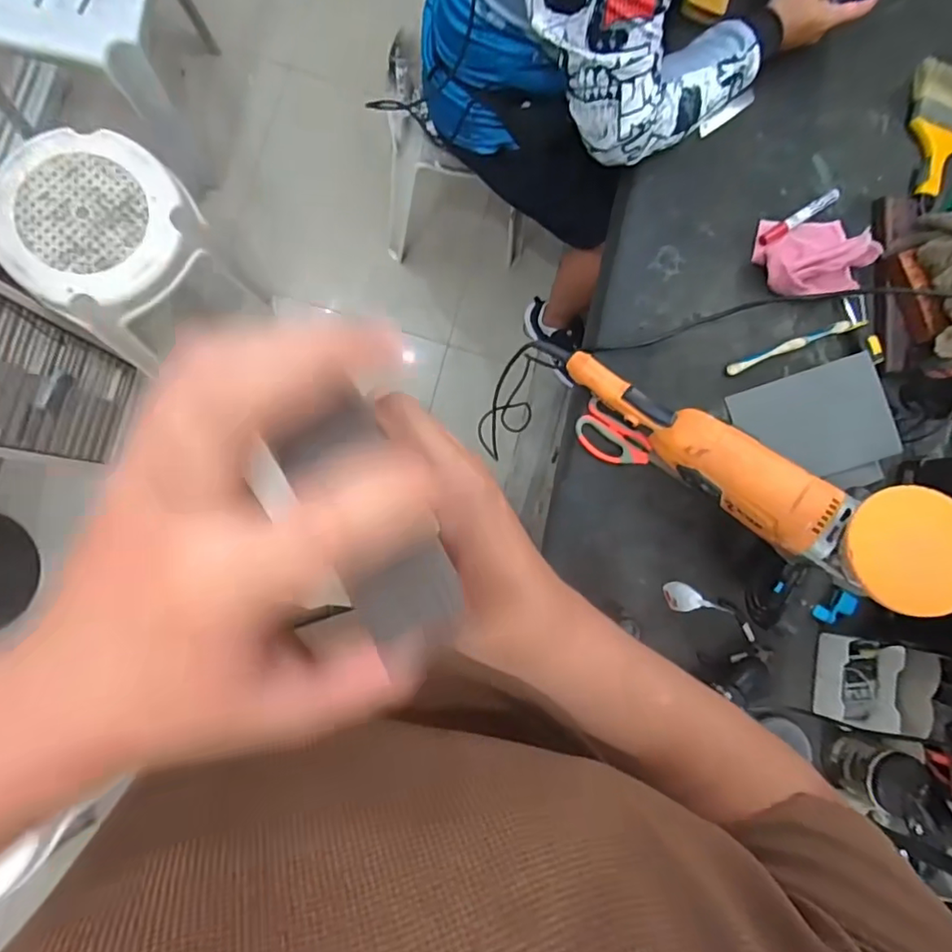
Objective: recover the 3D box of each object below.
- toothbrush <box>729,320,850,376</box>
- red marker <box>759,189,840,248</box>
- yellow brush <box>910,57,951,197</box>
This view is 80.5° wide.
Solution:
[{"bbox_3d":[0.421,-0.174,0.753,0.189,0.019,0.017,-22,87,-8],"label":"toothbrush"},{"bbox_3d":[0.447,-0.357,0.772,0.138,0.014,0.018,-33,88,-8],"label":"red marker"},{"bbox_3d":[0.665,-0.489,0.806,0.113,0.035,0.185,22,82,-3],"label":"yellow brush"}]

